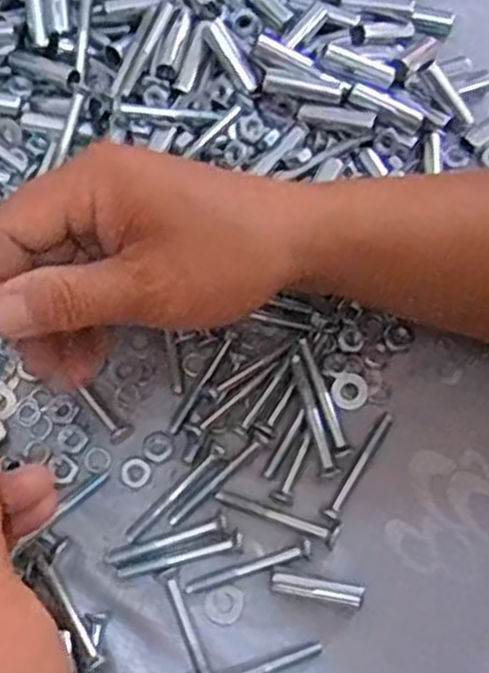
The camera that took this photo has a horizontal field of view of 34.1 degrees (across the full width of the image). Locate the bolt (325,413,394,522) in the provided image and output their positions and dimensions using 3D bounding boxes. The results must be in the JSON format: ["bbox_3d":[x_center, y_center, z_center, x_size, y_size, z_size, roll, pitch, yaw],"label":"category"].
[{"bbox_3d":[0.052,0.057,0.357,0.006,0.006,0.055,31,73,10],"label":"bolt"}]

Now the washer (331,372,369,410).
[{"bbox_3d":[0.049,0.025,0.370,0.017,0.004,0.017,0,70,0],"label":"washer"}]

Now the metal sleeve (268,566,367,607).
[{"bbox_3d":[0.031,0.106,0.338,0.039,0.008,0.010,11,70,4],"label":"metal sleeve"}]

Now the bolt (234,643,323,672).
[{"bbox_3d":[0.006,0.137,0.325,0.055,0.011,0.006,-17,71,-6],"label":"bolt"}]

